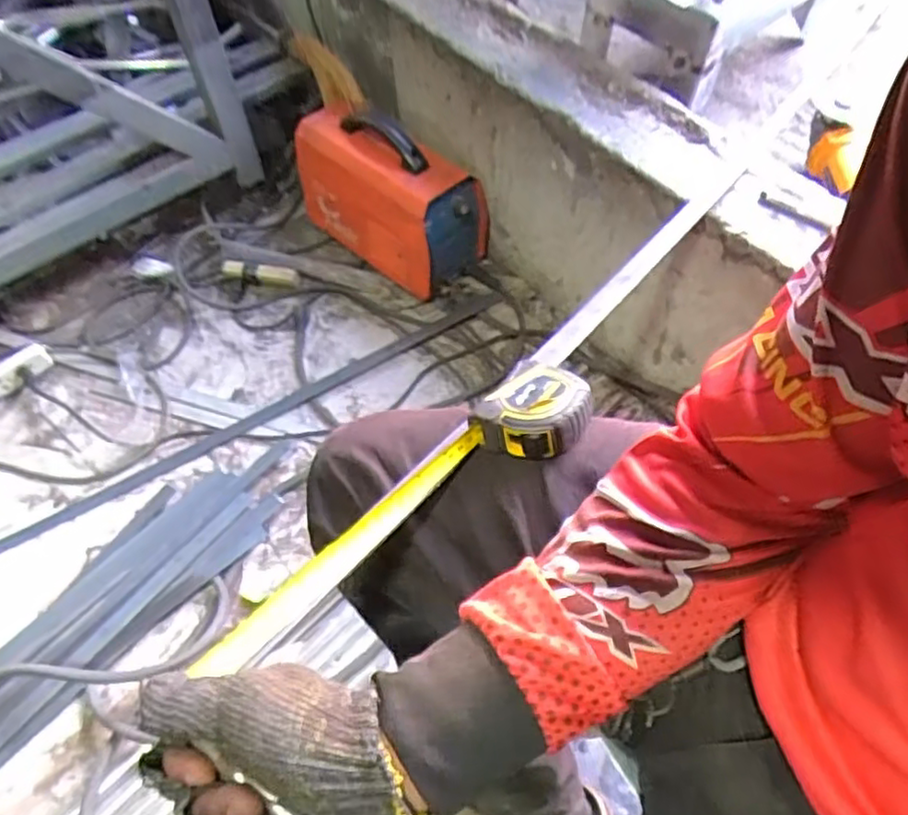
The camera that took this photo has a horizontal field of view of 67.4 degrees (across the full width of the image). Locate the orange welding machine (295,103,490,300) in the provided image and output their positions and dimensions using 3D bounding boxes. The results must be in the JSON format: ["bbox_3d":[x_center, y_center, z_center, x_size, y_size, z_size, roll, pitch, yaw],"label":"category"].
[{"bbox_3d":[-0.117,-0.355,1.170,0.324,0.213,0.147,33,65,21],"label":"orange welding machine"}]

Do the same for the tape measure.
[{"bbox_3d":[-0.028,0.055,0.428,0.274,0.038,0.059,-33,62,-16],"label":"tape measure"}]

